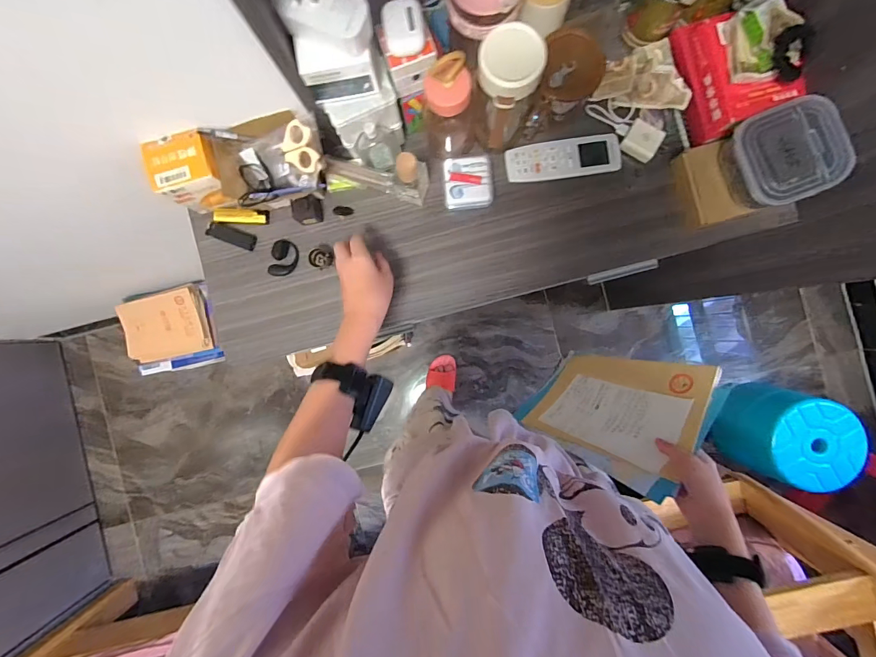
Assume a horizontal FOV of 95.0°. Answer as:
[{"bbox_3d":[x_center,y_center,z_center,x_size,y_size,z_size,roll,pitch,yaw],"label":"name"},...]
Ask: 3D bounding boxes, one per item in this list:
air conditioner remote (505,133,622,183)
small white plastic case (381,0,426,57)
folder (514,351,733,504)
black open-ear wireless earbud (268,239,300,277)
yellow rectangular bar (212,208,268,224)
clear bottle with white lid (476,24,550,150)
[{"bbox_3d":[0.177,-0.241,0.566,0.160,0.013,0.054,-8,91,0],"label":"air conditioner remote"},{"bbox_3d":[-0.037,-0.334,0.442,0.044,0.018,0.054,-8,91,0],"label":"small white plastic case"},{"bbox_3d":[0.281,0.124,0.652,0.205,0.273,0.030,-45,122,-17],"label":"folder"},{"bbox_3d":[-0.230,-0.104,0.599,0.035,0.024,0.057,23,91,0],"label":"black open-ear wireless earbud"},{"bbox_3d":[-0.297,-0.168,0.602,0.078,0.011,0.021,5,91,0],"label":"yellow rectangular bar"},{"bbox_3d":[0.077,-0.276,0.484,0.069,0.148,0.071,0,91,0],"label":"clear bottle with white lid"}]

